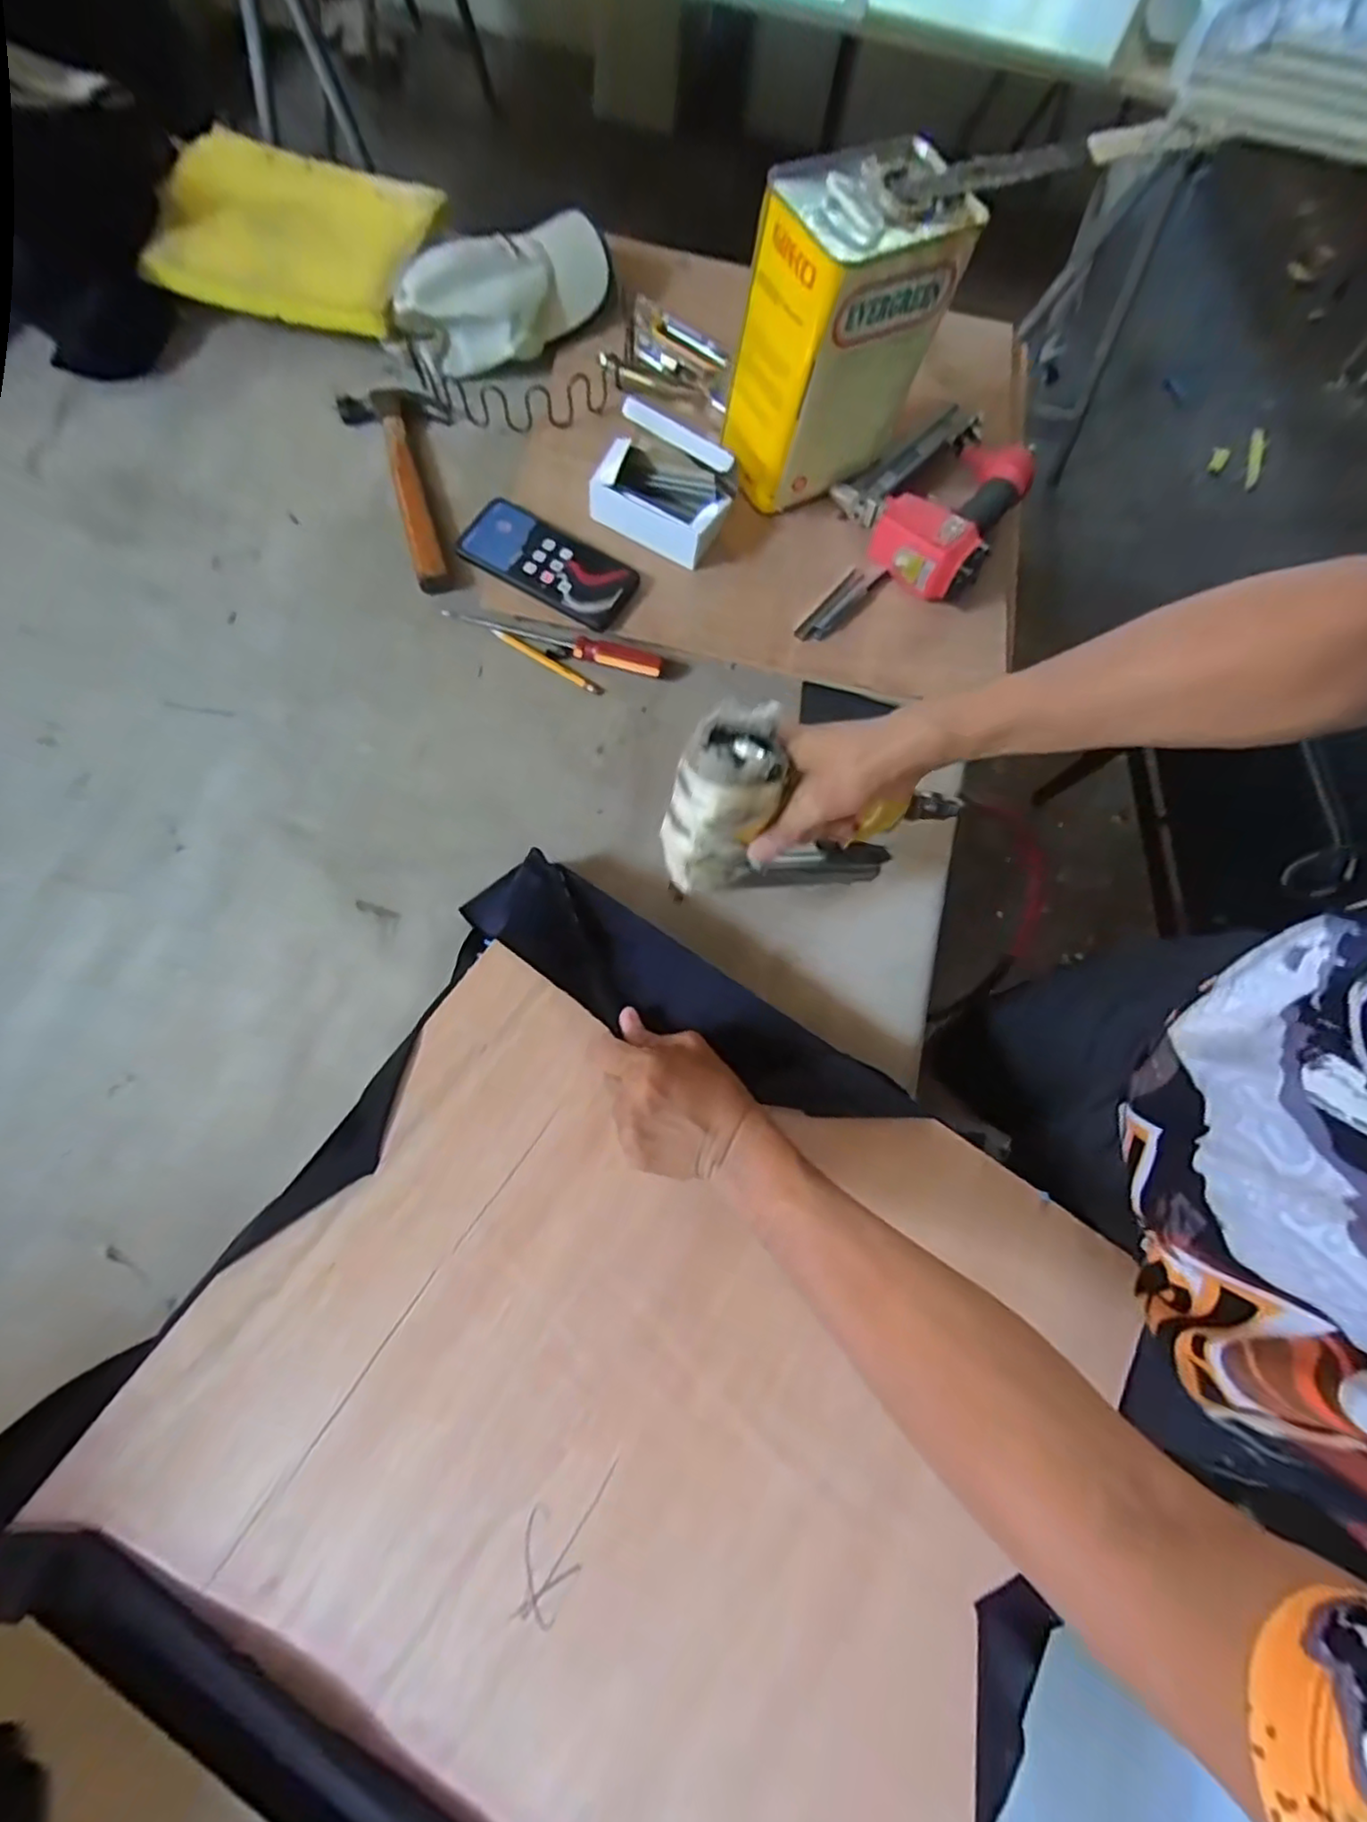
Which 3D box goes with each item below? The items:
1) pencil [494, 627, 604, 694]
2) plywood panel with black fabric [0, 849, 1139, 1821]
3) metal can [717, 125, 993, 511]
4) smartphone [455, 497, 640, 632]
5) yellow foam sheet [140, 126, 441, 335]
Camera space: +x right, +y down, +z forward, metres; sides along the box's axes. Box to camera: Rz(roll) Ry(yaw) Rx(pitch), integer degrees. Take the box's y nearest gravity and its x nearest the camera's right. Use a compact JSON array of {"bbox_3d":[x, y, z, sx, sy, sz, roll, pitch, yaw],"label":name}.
[{"bbox_3d":[-0.130,-0.240,0.656,0.120,0.007,0.011,32,72,4],"label":"pencil"},{"bbox_3d":[-0.025,0.305,0.443,0.571,0.051,0.511,33,73,8],"label":"plywood panel with black fabric"},{"bbox_3d":[0.137,-0.515,0.638,0.161,0.233,0.114,-22,77,-12],"label":"metal can"},{"bbox_3d":[-0.128,-0.335,0.657,0.162,0.012,0.078,29,76,-1],"label":"smartphone"},{"bbox_3d":[-0.418,-0.735,0.736,0.272,0.026,0.242,14,70,-4],"label":"yellow foam sheet"}]

